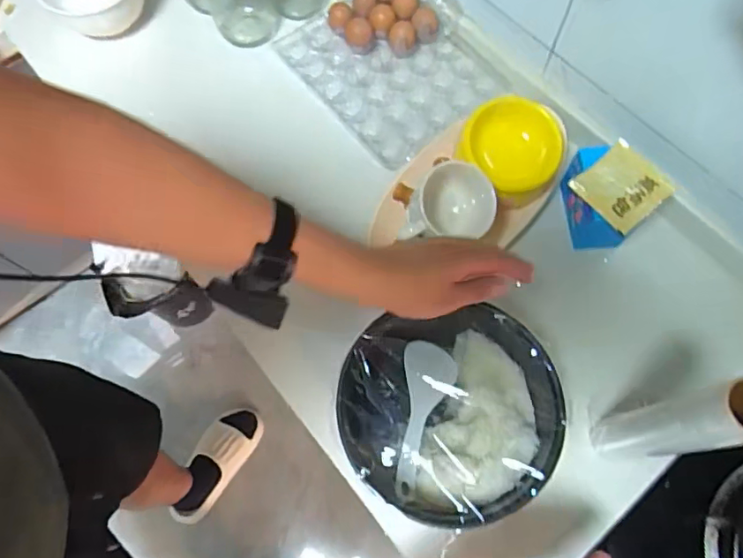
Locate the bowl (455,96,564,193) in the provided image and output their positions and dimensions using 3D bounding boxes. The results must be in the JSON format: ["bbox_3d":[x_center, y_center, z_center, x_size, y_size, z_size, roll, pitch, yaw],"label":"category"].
[{"bbox_3d":[0.176,-0.166,0.659,0.124,0.061,0.104,30,73,12],"label":"bowl"}]

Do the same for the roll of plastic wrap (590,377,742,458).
[{"bbox_3d":[0.275,0.139,0.488,0.046,0.253,0.047,0,70,1],"label":"roll of plastic wrap"}]

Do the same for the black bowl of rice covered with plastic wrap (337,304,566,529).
[{"bbox_3d":[0.078,0.145,0.552,0.205,0.122,0.187,0,70,1],"label":"black bowl of rice covered with plastic wrap"}]

